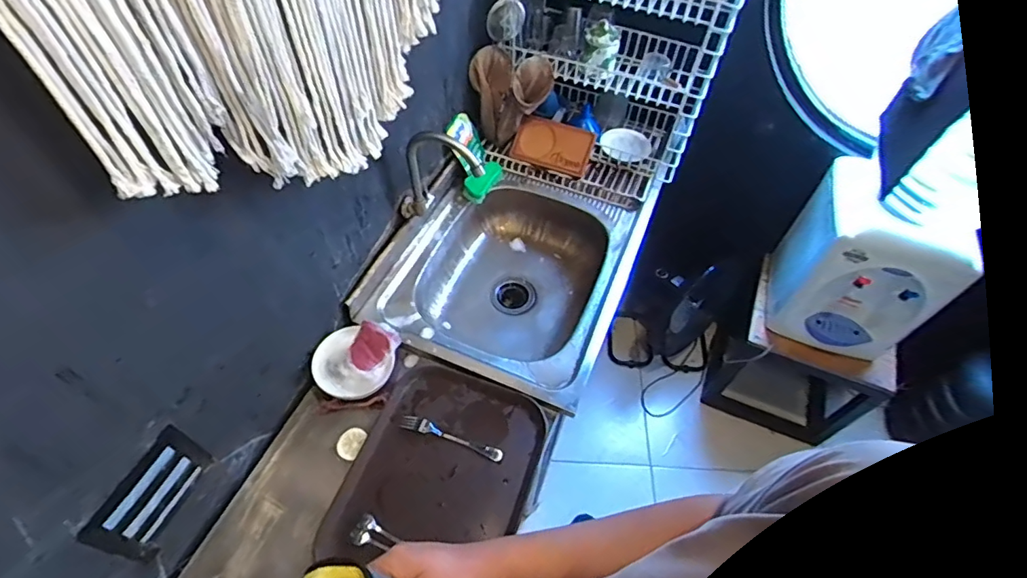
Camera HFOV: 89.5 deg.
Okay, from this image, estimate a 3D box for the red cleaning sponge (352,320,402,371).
[{"bbox_3d":[-0.264,0.111,0.977,0.079,0.011,0.085,23,81,7],"label":"red cleaning sponge"}]

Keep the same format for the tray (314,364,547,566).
[{"bbox_3d":[-0.129,0.324,0.904,0.299,0.034,0.373,17,55,9],"label":"tray"}]

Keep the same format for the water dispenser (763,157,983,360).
[{"bbox_3d":[0.929,-0.068,1.393,0.319,0.450,0.316,19,56,10],"label":"water dispenser"}]

